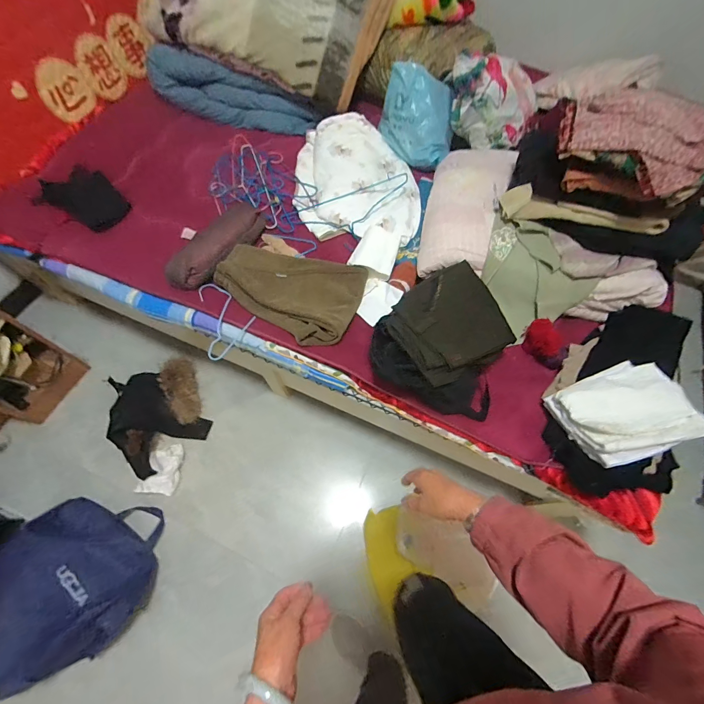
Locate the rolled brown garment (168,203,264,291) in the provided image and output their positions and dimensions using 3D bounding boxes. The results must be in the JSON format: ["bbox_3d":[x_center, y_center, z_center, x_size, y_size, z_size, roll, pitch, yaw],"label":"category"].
[{"bbox_3d":[-0.414,-0.349,1.090,0.168,0.079,0.387,23,65,10],"label":"rolled brown garment"}]

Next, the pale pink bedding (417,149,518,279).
[{"bbox_3d":[0.356,-0.468,1.099,0.238,0.099,0.551,18,64,8],"label":"pale pink bedding"}]

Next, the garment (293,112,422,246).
[{"bbox_3d":[0.016,-0.610,1.204,0.437,0.110,0.515,1,63,0],"label":"garment"}]

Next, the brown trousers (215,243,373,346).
[{"bbox_3d":[-0.181,-0.197,1.012,0.420,0.074,0.306,21,65,10],"label":"brown trousers"}]

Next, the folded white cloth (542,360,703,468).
[{"bbox_3d":[0.625,0.137,0.798,0.250,0.097,0.197,-16,65,-9],"label":"folded white cloth"}]

